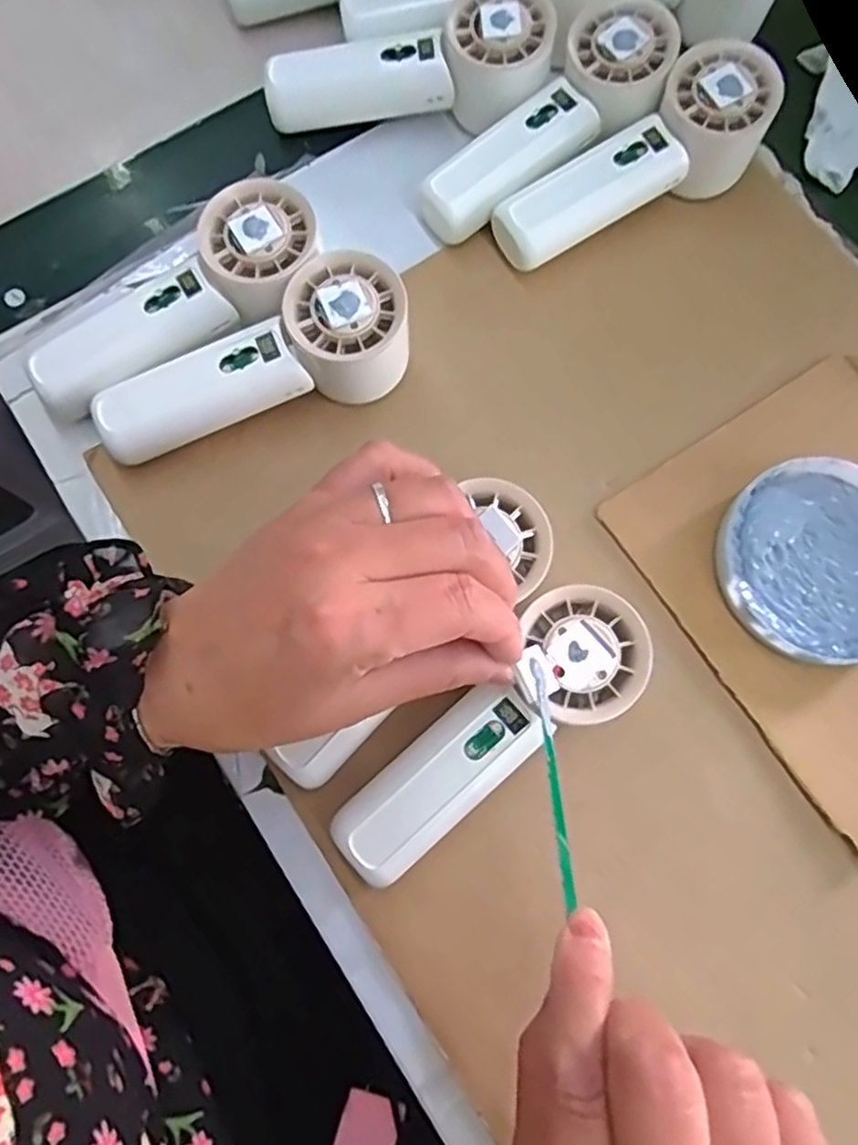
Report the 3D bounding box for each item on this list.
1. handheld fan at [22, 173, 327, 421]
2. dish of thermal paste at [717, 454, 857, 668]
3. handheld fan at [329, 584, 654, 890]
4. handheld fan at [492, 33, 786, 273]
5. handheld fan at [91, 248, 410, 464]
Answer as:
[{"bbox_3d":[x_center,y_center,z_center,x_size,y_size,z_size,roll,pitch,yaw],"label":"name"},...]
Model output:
[{"bbox_3d":[-0.121,-0.125,0.361,0.152,0.056,0.056,-37,80,-10],"label":"handheld fan"},{"bbox_3d":[0.195,-0.005,0.358,0.097,0.015,0.101,0,76,-2],"label":"dish of thermal paste"},{"bbox_3d":[0.024,0.069,0.316,0.152,0.051,0.052,-37,80,-10],"label":"handheld fan"},{"bbox_3d":[0.110,-0.216,0.388,0.154,0.054,0.052,-32,79,-9],"label":"handheld fan"},{"bbox_3d":[-0.083,-0.094,0.353,0.156,0.055,0.057,-29,79,-8],"label":"handheld fan"}]

